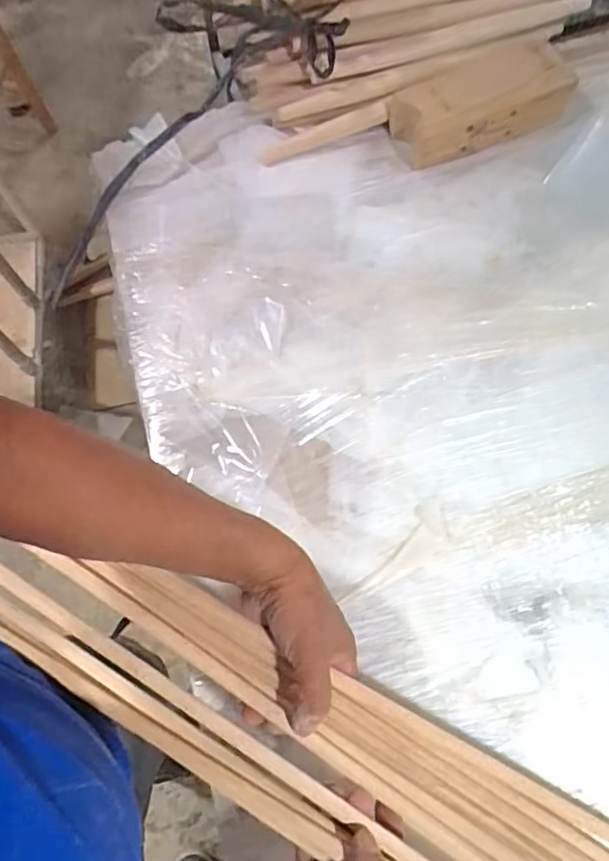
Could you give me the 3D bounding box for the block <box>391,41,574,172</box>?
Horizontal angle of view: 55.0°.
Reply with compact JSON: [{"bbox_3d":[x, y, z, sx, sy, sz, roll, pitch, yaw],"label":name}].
[{"bbox_3d":[0.214,-0.394,0.713,0.205,0.054,0.106,-24,70,-6],"label":"block"}]

